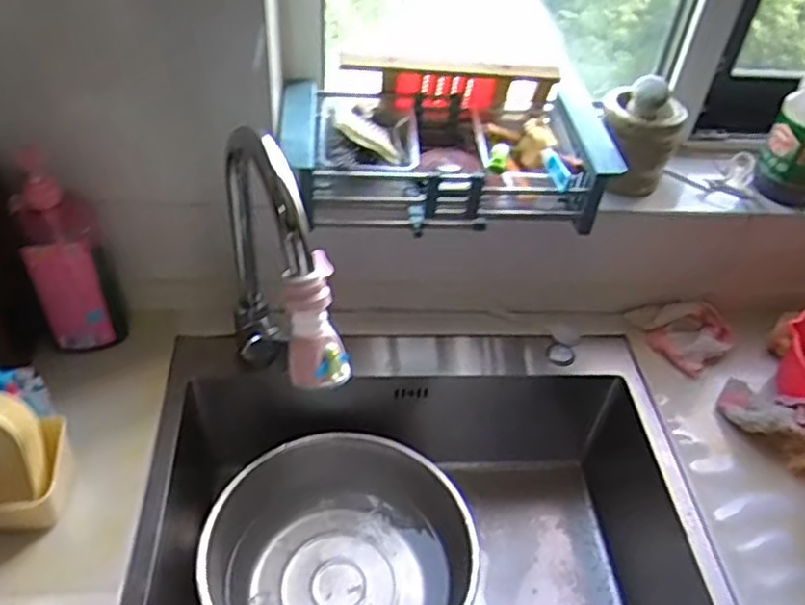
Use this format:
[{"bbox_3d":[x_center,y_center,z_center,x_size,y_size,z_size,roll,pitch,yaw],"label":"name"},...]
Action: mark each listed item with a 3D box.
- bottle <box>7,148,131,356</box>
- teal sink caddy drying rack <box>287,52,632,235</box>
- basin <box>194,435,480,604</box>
[{"bbox_3d":[-0.386,-0.054,0.810,0.084,0.255,0.062,-13,47,-20],"label":"bottle"},{"bbox_3d":[0.053,-0.194,0.870,0.367,0.133,0.219,0,44,-7],"label":"teal sink caddy drying rack"},{"bbox_3d":[-0.076,0.321,0.872,0.307,0.138,0.264,4,43,-3],"label":"basin"}]

